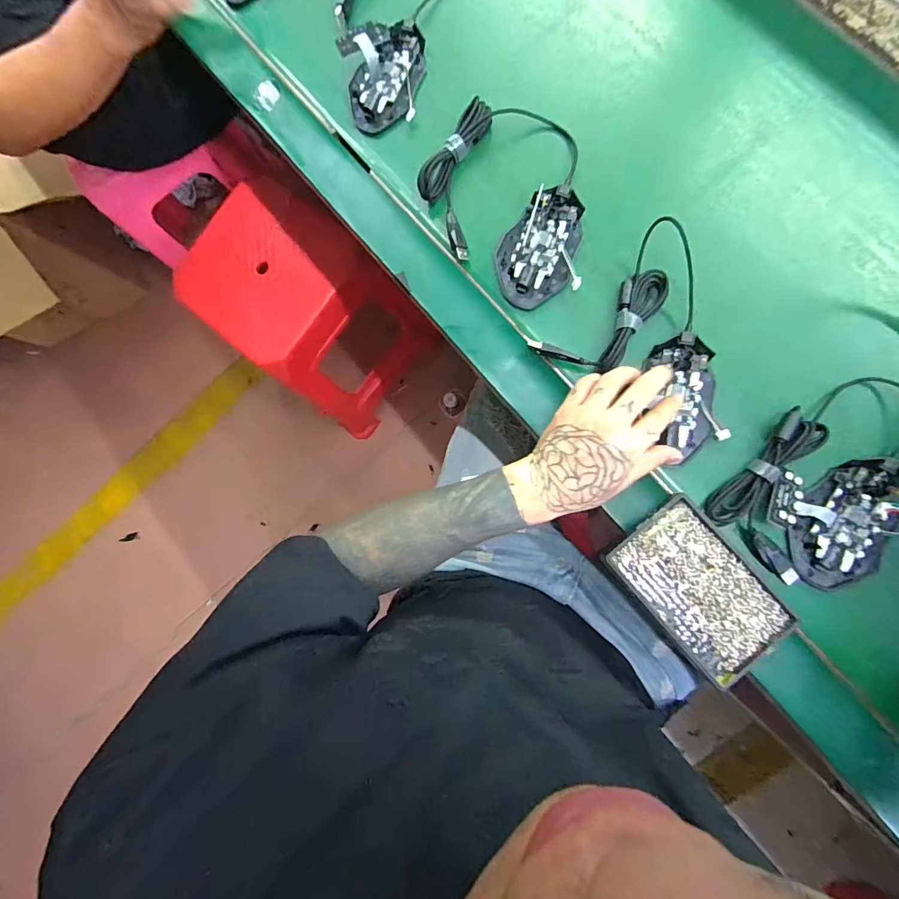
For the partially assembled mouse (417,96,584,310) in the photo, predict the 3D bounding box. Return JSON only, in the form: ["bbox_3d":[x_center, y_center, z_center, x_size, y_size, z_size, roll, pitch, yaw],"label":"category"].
[{"bbox_3d":[0.066,-0.248,0.424,0.149,0.026,0.204,-29,81,3],"label":"partially assembled mouse"}]

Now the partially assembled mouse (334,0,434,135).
[{"bbox_3d":[-0.064,-0.484,0.458,0.118,0.034,0.266,-6,83,7],"label":"partially assembled mouse"}]

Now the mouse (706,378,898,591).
[{"bbox_3d":[0.327,0.026,0.366,0.124,0.028,0.177,39,90,10],"label":"mouse"}]

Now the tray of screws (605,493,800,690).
[{"bbox_3d":[0.213,0.119,0.368,0.088,0.013,0.138,-41,80,1],"label":"tray of screws"}]

